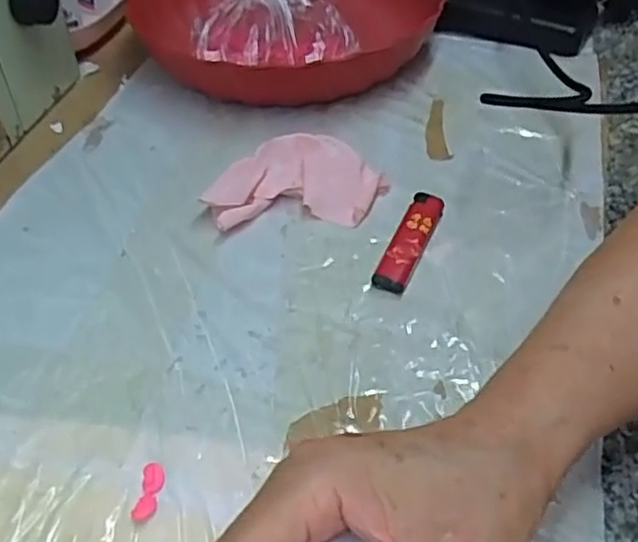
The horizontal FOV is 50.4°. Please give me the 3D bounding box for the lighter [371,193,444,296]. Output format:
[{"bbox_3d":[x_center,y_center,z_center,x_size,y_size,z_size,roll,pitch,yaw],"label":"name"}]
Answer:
[{"bbox_3d":[0.052,-0.018,0.390,0.020,0.010,0.077,18,49,18],"label":"lighter"}]

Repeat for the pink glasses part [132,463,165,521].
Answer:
[{"bbox_3d":[-0.072,0.093,0.286,0.009,0.007,0.023,5,46,5],"label":"pink glasses part"}]

